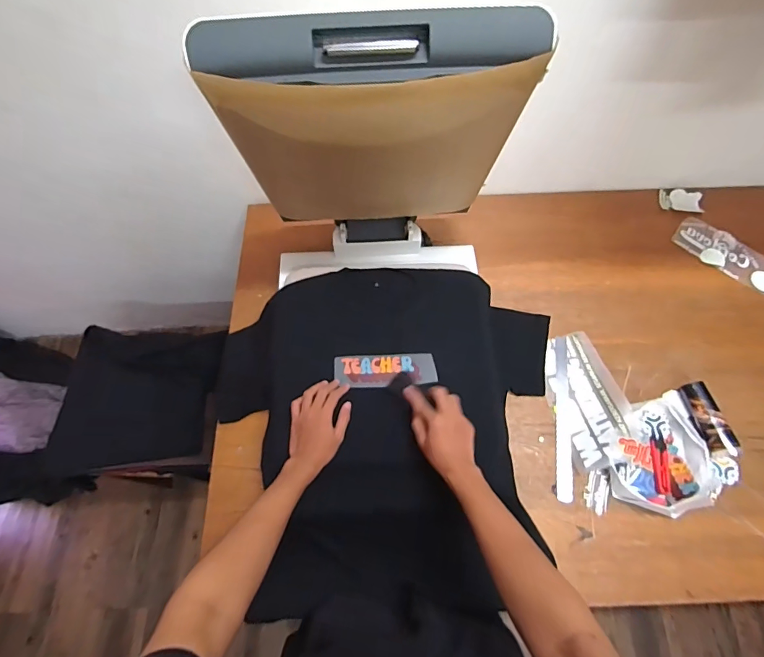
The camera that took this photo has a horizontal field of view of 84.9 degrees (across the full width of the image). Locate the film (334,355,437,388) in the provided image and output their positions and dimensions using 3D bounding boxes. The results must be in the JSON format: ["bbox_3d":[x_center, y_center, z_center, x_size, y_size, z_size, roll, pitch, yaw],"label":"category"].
[{"bbox_3d":[0.006,0.076,0.766,0.182,0.008,0.059,-2,72,-1],"label":"film"}]

